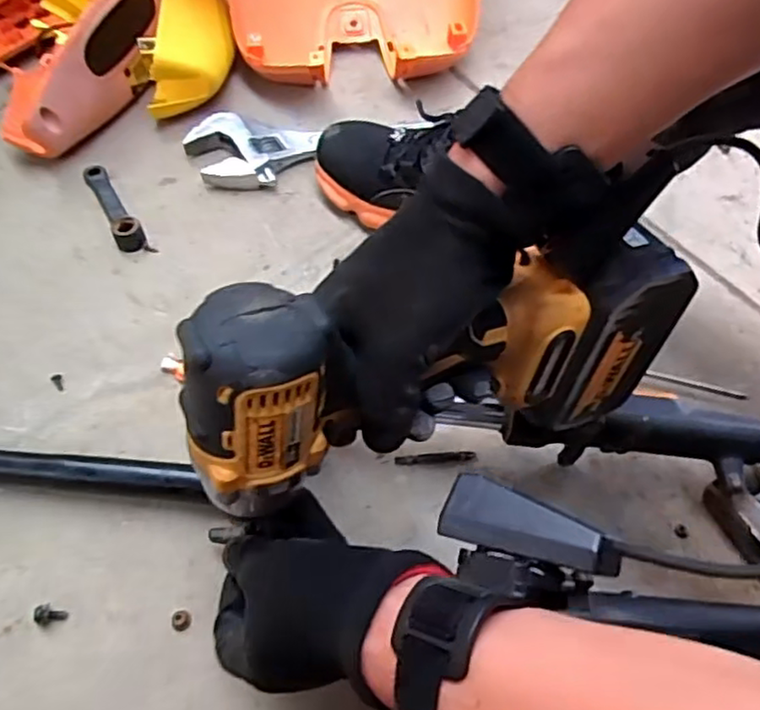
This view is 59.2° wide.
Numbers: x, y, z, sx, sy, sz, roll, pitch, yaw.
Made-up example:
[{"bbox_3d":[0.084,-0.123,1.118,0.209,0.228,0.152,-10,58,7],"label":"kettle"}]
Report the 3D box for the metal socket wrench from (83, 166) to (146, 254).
[{"bbox_3d":[-0.265,-0.151,0.661,0.026,0.020,0.128,-26,61,-16],"label":"metal socket wrench"}]

